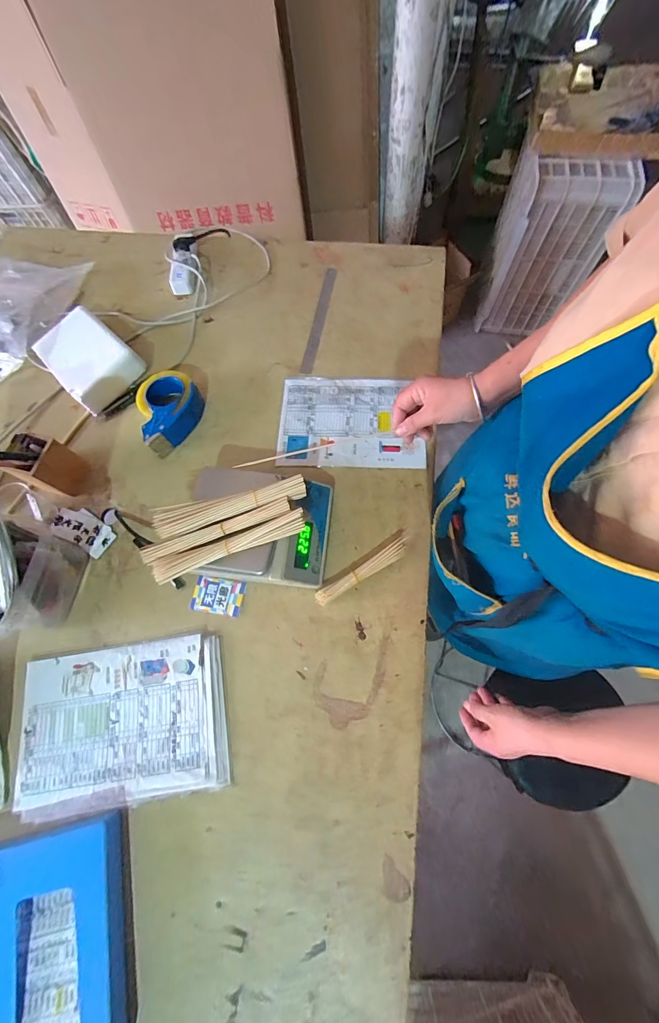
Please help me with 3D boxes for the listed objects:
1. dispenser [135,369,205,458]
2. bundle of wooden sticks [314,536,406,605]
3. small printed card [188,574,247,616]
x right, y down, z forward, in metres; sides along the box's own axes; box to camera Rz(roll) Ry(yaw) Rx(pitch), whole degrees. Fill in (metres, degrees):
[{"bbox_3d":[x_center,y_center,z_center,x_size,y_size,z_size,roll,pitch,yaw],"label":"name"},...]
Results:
[{"bbox_3d":[-0.320,-0.208,0.737,0.120,0.056,0.166,-19,70,-4],"label":"dispenser"},{"bbox_3d":[0.059,0.105,0.626,0.185,0.022,0.028,-32,72,-9],"label":"bundle of wooden sticks"},{"bbox_3d":[-0.197,0.148,0.634,0.089,0.012,0.060,7,69,5],"label":"small printed card"}]

